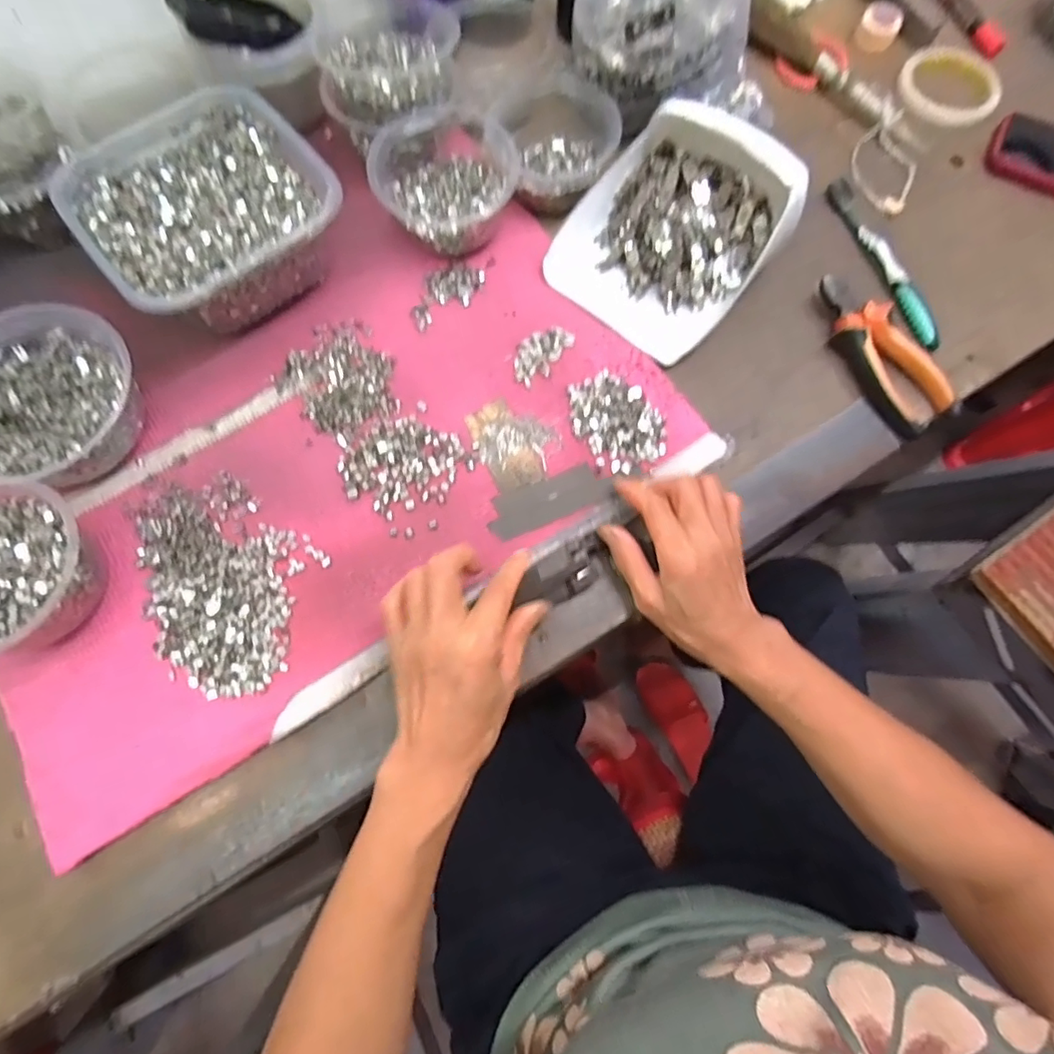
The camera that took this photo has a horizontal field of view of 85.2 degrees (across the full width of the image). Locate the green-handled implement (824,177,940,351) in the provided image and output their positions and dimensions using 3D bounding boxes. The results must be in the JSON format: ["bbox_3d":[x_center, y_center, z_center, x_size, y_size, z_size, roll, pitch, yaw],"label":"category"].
[{"bbox_3d":[0.316,-0.238,0.507,0.013,0.019,0.186,-17,74,-7],"label":"green-handled implement"}]

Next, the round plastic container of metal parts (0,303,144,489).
[{"bbox_3d":[-0.351,-0.087,0.418,0.134,0.055,0.140,26,74,6],"label":"round plastic container of metal parts"}]

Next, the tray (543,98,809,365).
[{"bbox_3d":[0.122,-0.251,0.467,0.153,0.084,0.174,40,76,10],"label":"tray"}]

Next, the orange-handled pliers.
[{"bbox_3d":[0.288,-0.145,0.472,0.053,0.025,0.148,-25,75,-9],"label":"orange-handled pliers"}]

